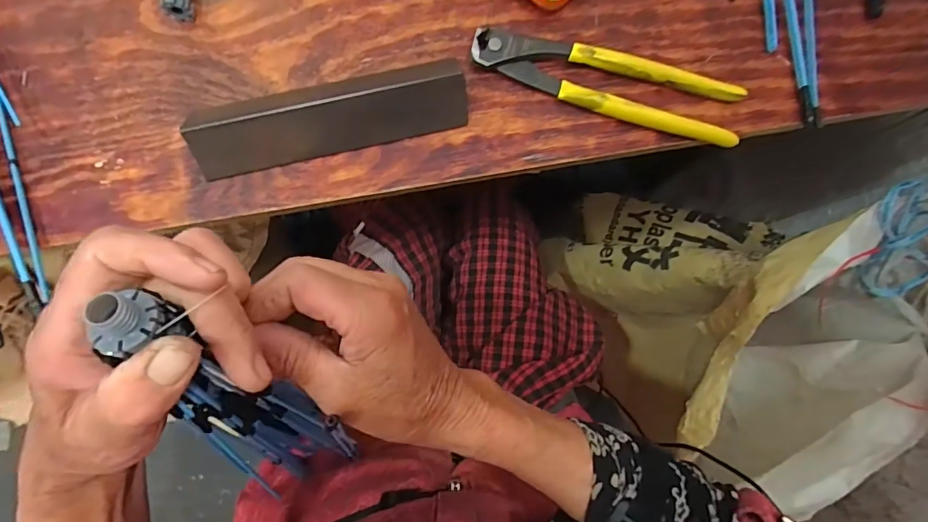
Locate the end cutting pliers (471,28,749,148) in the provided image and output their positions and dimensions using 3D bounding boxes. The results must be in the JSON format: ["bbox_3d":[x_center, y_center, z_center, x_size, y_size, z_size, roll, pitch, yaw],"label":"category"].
[{"bbox_3d":[0.108,-0.134,0.355,0.203,0.018,0.049,16,80,0],"label":"end cutting pliers"}]

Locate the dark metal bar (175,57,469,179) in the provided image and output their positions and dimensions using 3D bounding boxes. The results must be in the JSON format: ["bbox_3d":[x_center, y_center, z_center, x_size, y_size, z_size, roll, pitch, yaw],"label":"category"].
[{"bbox_3d":[-0.094,-0.109,0.335,0.190,0.030,0.056,-14,81,-5],"label":"dark metal bar"}]

